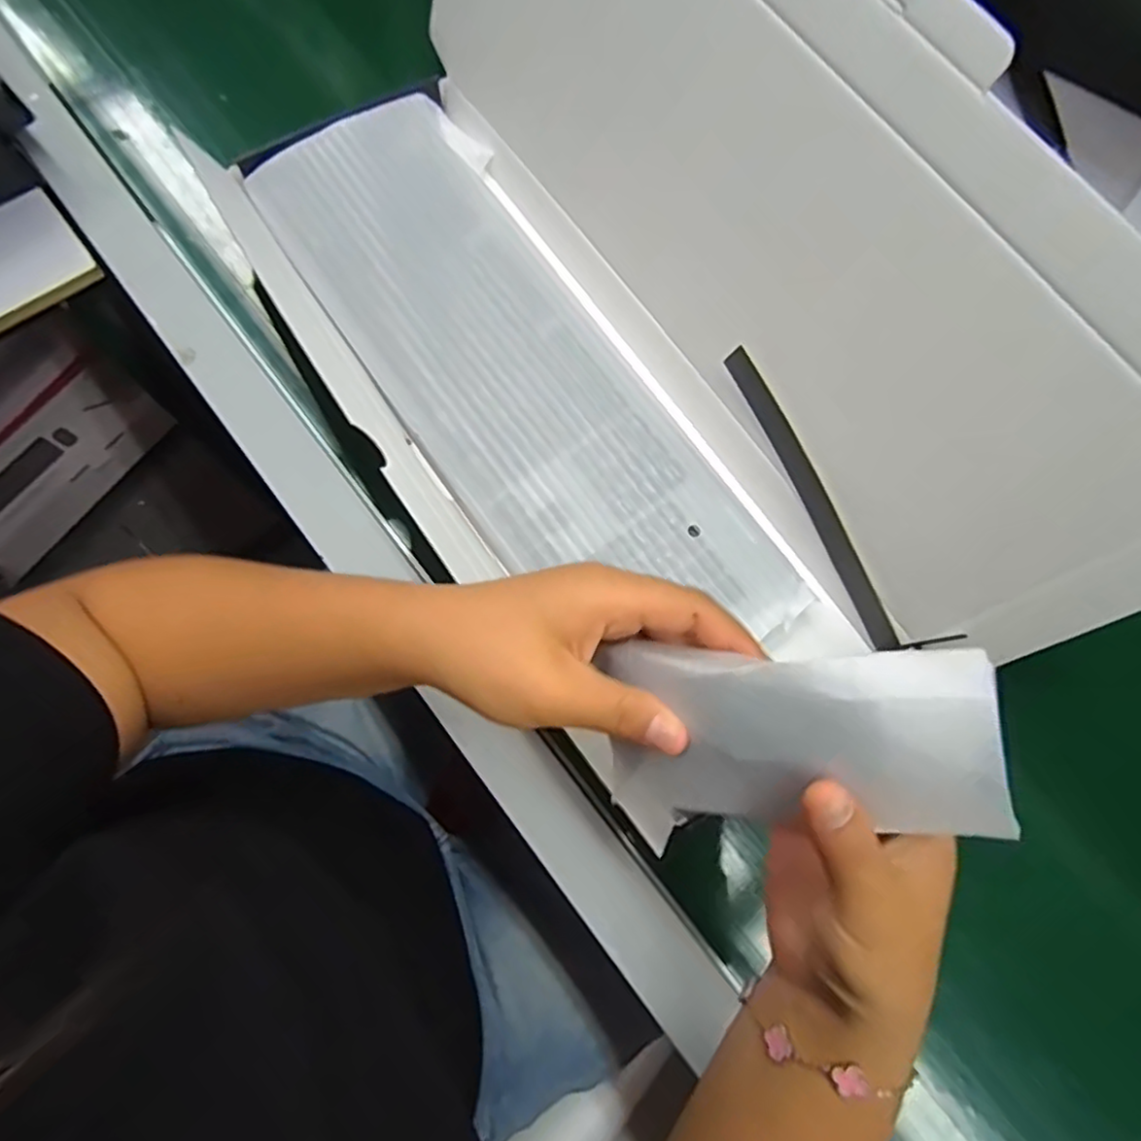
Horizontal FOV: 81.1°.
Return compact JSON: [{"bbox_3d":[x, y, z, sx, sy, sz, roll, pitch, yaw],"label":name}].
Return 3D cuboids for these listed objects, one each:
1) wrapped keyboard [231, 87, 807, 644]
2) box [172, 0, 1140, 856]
[{"bbox_3d":[-0.041,-0.125,0.435,0.140,0.023,0.441,-34,79,-6],"label":"wrapped keyboard"},{"bbox_3d":[0.018,-0.164,0.363,0.297,0.204,0.546,-27,77,-11],"label":"box"}]

